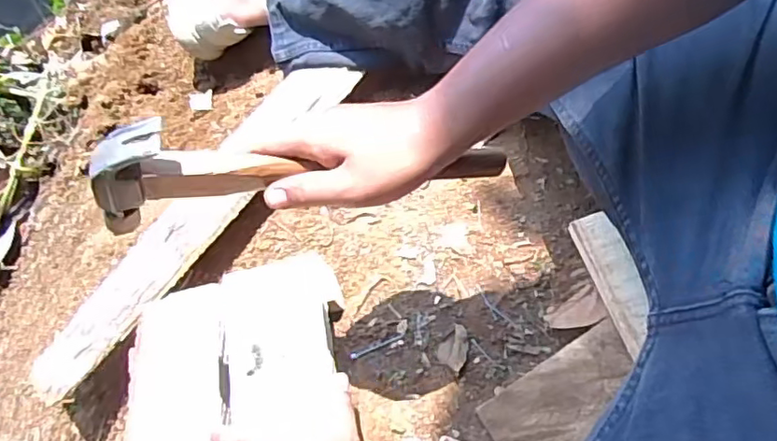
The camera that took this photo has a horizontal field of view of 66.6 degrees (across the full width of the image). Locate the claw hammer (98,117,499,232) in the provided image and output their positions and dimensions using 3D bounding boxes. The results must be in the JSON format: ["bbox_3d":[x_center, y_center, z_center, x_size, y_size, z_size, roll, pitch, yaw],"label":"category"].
[{"bbox_3d":[-0.049,-0.034,0.409,0.275,0.085,0.024,-4,61,-19],"label":"claw hammer"}]

